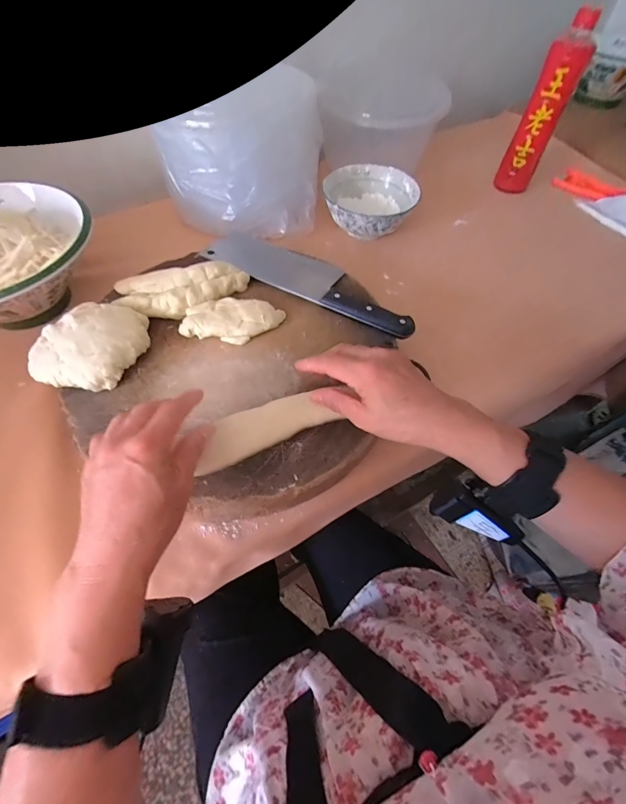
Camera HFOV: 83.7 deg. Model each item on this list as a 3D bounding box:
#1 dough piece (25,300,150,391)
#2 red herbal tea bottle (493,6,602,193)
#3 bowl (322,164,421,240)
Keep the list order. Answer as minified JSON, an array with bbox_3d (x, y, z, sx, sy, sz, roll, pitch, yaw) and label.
[{"bbox_3d":[-0.228,-0.061,0.361,0.087,0.031,0.103,12,58,5],"label":"dough piece"},{"bbox_3d":[0.377,-0.463,0.588,0.061,0.248,0.049,23,60,12],"label":"red herbal tea bottle"},{"bbox_3d":[0.092,-0.313,0.566,0.137,0.068,0.147,1,58,-1],"label":"bowl"}]

